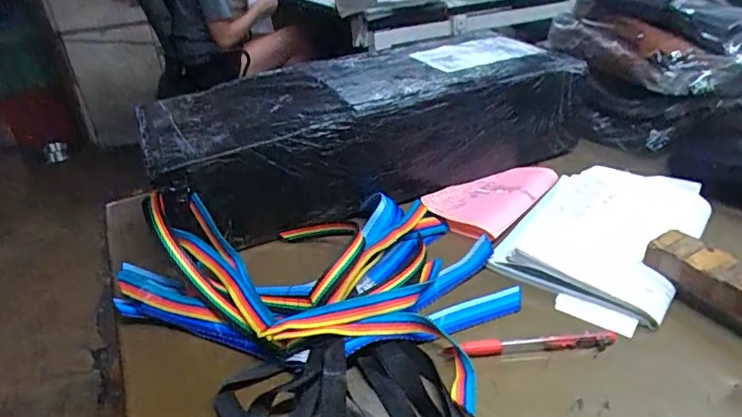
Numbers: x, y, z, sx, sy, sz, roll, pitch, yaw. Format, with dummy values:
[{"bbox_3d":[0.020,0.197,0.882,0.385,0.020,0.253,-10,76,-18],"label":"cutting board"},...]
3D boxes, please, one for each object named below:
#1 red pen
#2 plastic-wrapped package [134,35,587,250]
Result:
[{"bbox_3d":[0.124,0.106,0.399,0.131,0.010,0.014,-6,31,-1],"label":"red pen"},{"bbox_3d":[0.001,-0.098,0.617,0.485,0.119,0.205,-14,32,-14],"label":"plastic-wrapped package"}]

